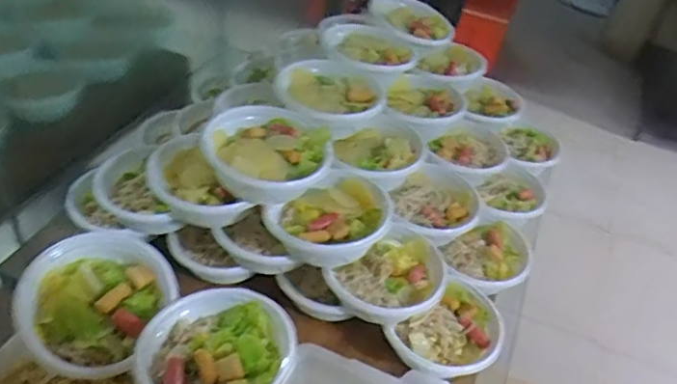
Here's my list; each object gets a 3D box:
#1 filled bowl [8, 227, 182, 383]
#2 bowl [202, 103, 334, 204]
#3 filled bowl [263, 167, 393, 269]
[{"bbox_3d":[-0.287,0.136,0.699,0.162,0.063,0.162,8,59,-14],"label":"filled bowl"},{"bbox_3d":[-0.094,-0.057,0.800,0.166,0.060,0.149,1,40,-8],"label":"bowl"},{"bbox_3d":[-0.009,0.033,0.800,0.145,0.056,0.137,4,40,-3],"label":"filled bowl"}]

